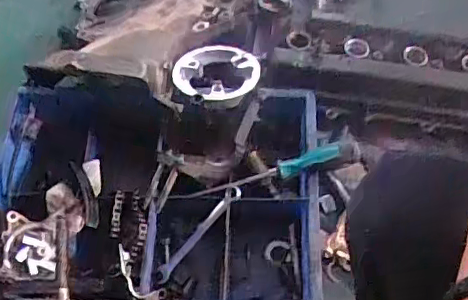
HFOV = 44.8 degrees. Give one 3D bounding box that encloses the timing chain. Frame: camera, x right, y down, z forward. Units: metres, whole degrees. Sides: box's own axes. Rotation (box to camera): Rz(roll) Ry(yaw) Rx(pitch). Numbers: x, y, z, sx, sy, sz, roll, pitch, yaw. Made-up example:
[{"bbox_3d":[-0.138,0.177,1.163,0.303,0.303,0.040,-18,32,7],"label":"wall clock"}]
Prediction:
[{"bbox_3d":[-0.137,0.096,0.744,0.047,0.010,0.081,10,80,-8],"label":"timing chain"}]

